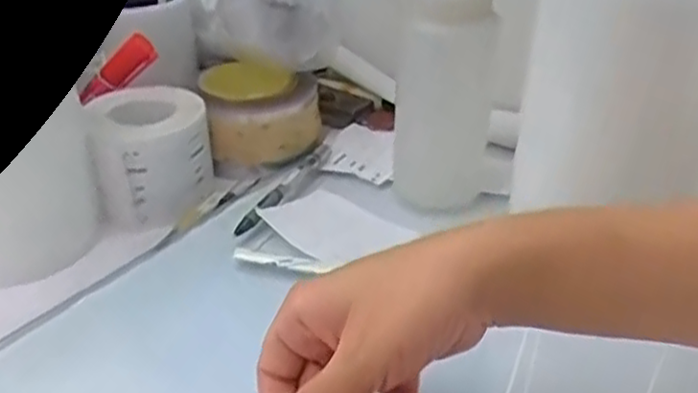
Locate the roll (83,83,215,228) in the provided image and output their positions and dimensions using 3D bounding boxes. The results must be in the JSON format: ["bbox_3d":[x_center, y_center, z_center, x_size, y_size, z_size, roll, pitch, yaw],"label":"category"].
[{"bbox_3d":[-0.148,-0.037,0.534,0.078,0.079,0.086,-2,30,-5],"label":"roll"}]

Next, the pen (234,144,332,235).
[{"bbox_3d":[-0.048,-0.009,0.546,0.014,0.009,0.137,12,32,18],"label":"pen"}]

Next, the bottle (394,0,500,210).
[{"bbox_3d":[0.074,-0.098,0.520,0.068,0.191,0.057,5,30,8],"label":"bottle"}]

